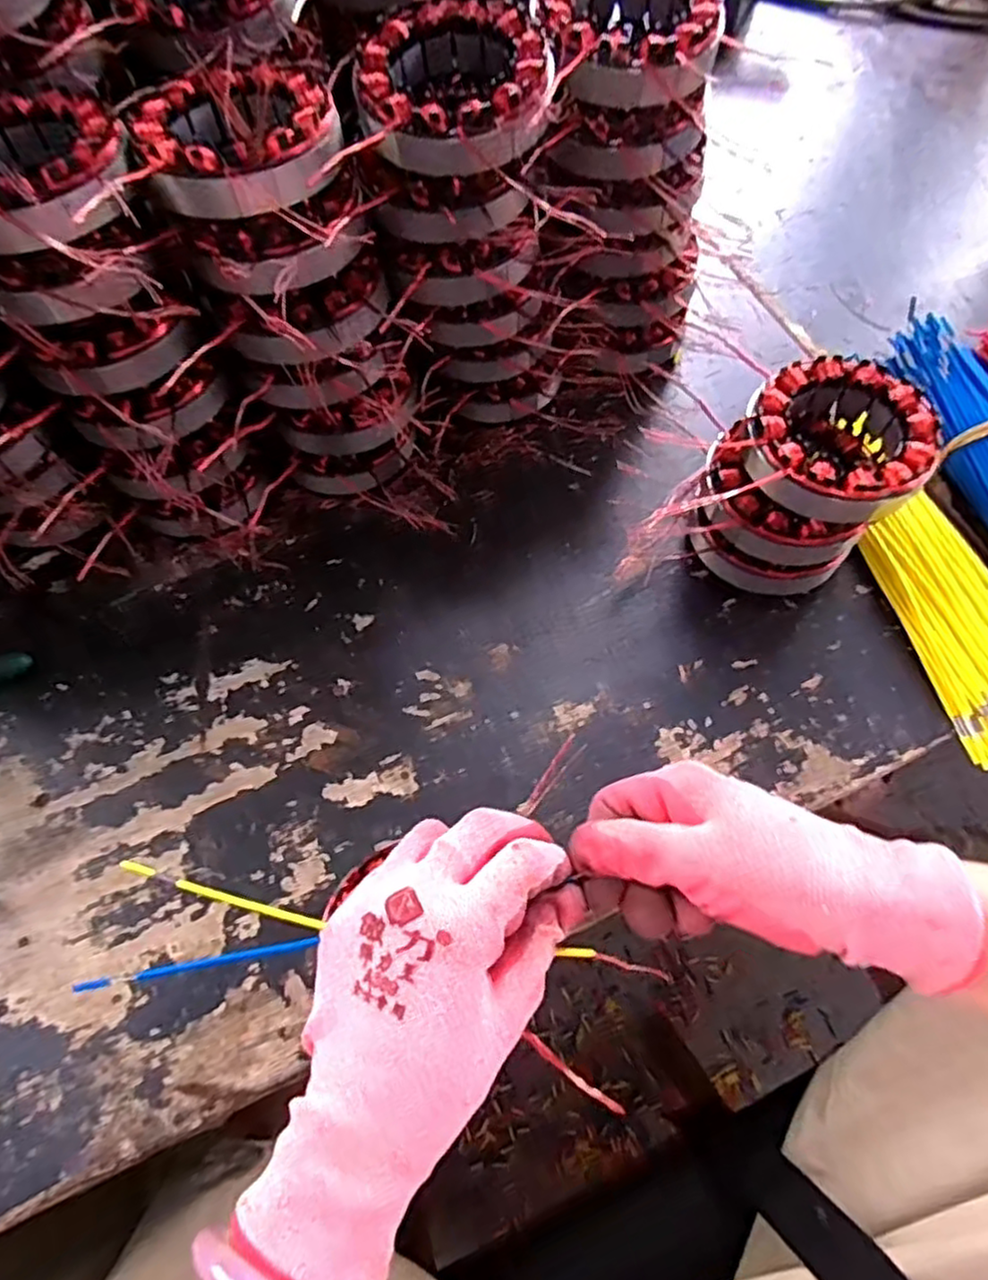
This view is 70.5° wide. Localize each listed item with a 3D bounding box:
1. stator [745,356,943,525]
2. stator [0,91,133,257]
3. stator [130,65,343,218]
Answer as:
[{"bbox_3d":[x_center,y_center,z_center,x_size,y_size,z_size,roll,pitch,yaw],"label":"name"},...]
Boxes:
[{"bbox_3d":[0.167,-0.097,0.347,0.084,0.035,0.085,11,65,5],"label":"stator"},{"bbox_3d":[-0.192,-0.191,0.289,0.081,0.026,0.094,-15,66,-7],"label":"stator"},{"bbox_3d":[-0.109,-0.214,0.307,0.082,0.035,0.086,-19,66,-9],"label":"stator"}]

